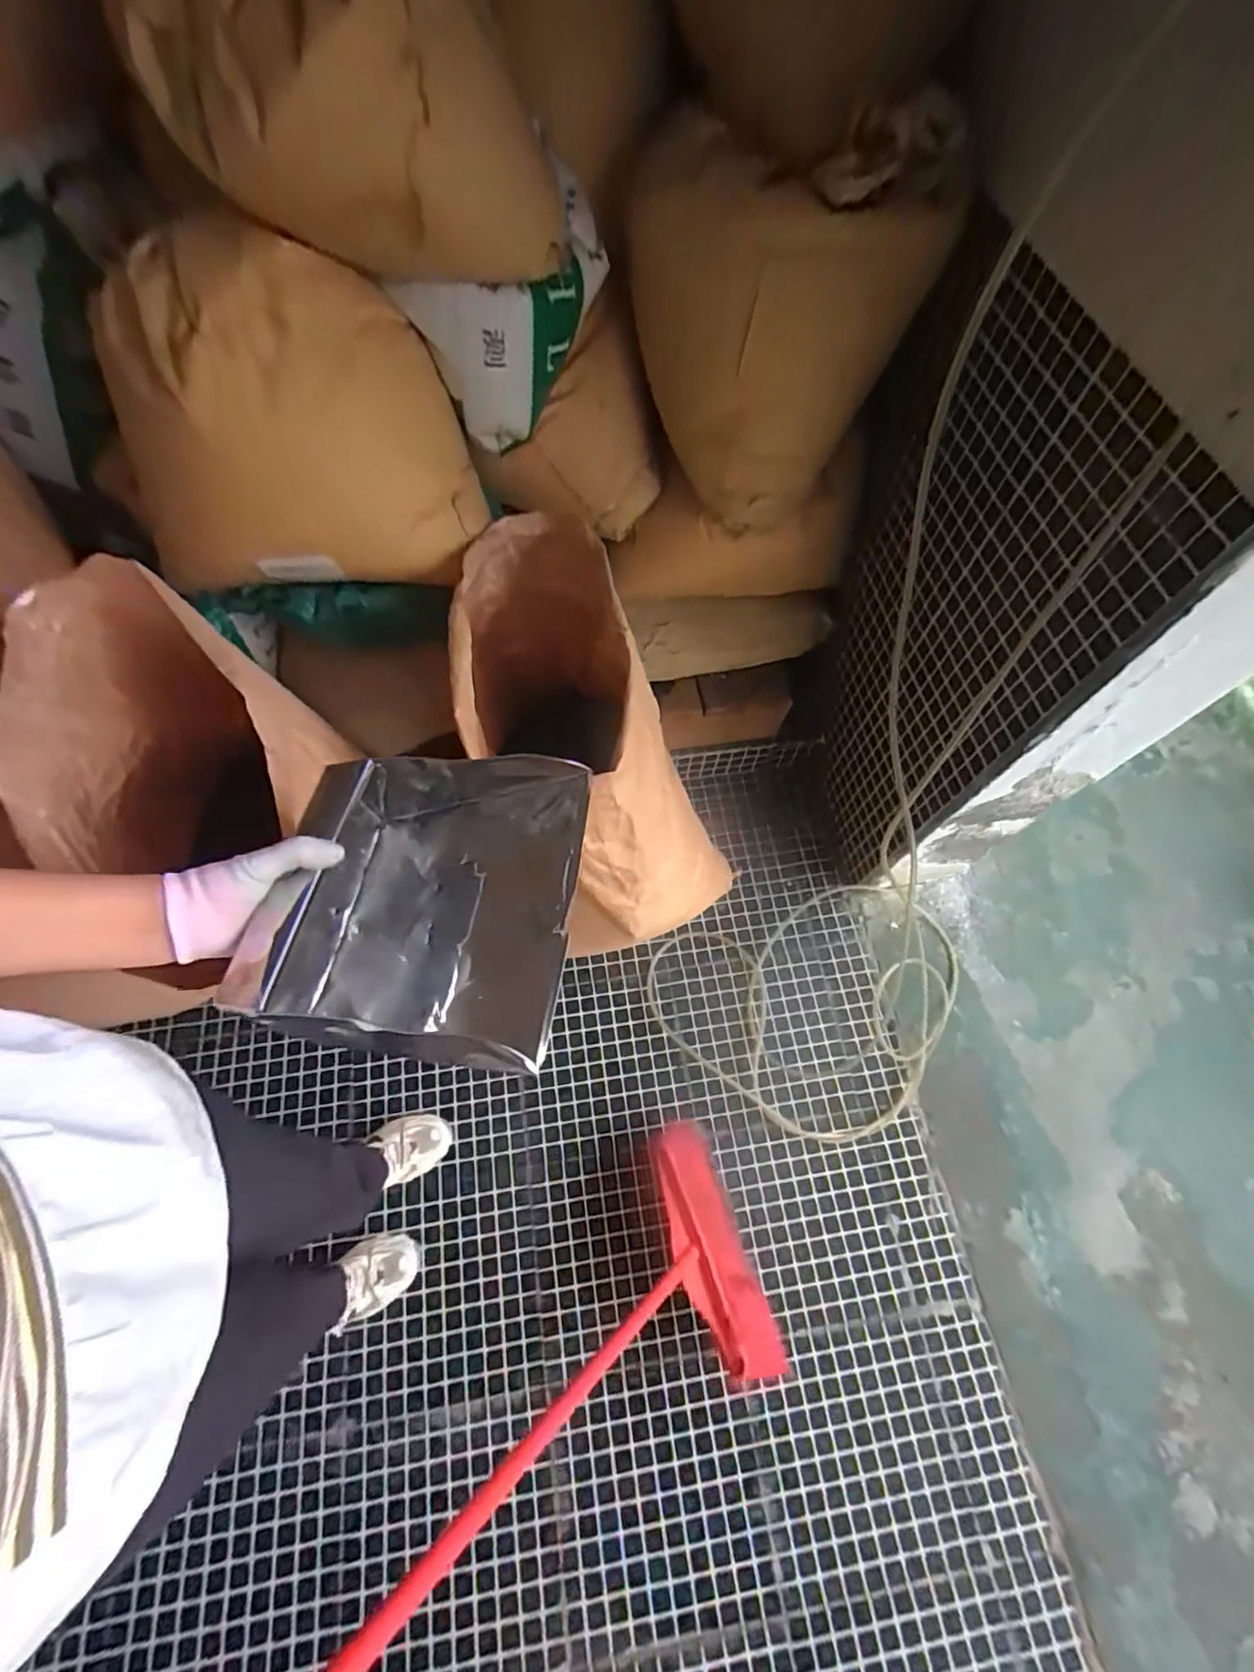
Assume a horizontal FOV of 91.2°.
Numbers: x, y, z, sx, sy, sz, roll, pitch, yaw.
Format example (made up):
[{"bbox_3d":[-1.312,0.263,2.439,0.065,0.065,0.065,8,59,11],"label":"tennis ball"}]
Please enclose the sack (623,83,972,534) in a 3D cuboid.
[{"bbox_3d":[0.182,-0.668,0.786,0.262,0.350,0.300,-33,70,-15],"label":"sack"}]

